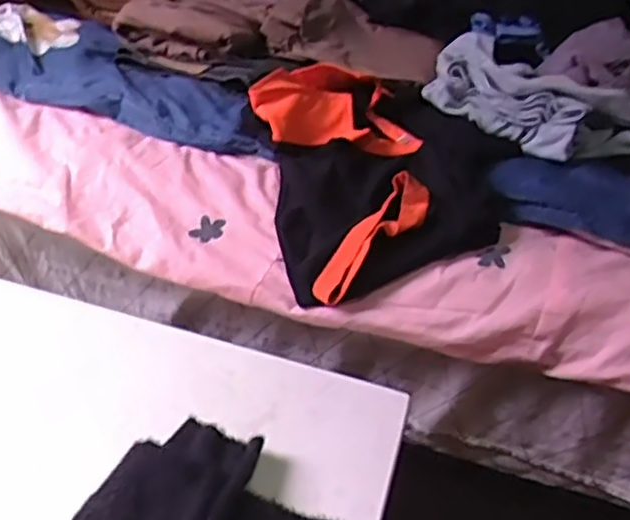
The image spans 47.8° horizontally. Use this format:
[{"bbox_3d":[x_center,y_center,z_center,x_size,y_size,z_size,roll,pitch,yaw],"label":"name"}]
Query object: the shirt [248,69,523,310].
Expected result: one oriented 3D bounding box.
[{"bbox_3d":[0.076,-0.113,0.777,0.270,0.085,0.331,-7,43,-15],"label":"shirt"}]

